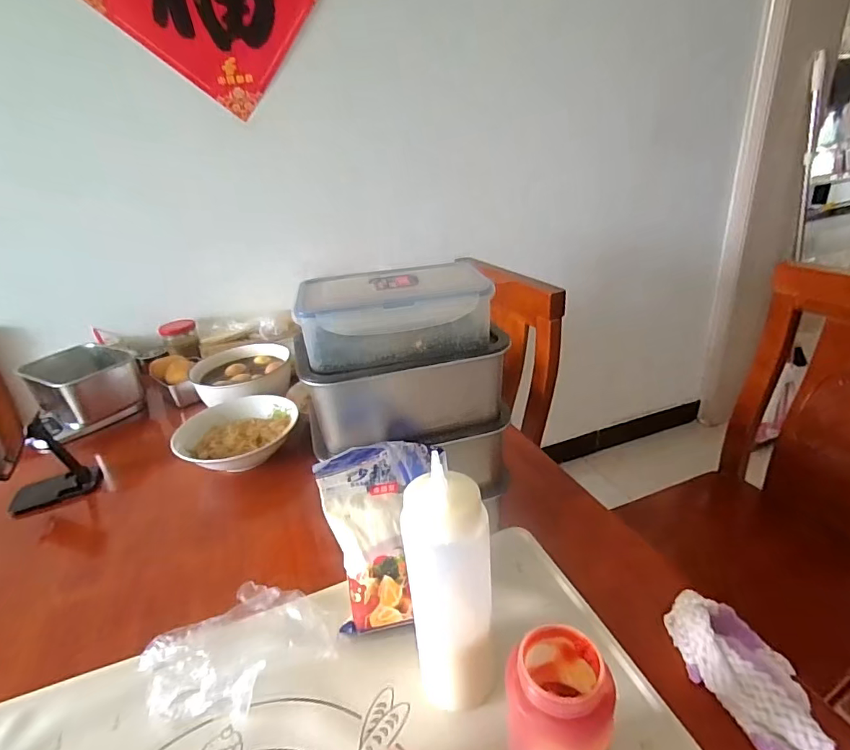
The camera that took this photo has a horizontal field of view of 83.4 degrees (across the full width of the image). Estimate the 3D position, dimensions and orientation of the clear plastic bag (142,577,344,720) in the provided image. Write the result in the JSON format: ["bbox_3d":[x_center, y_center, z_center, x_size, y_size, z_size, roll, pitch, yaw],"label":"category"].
[{"bbox_3d":[-0.179,0.267,0.462,0.159,0.043,0.125,-22,30,-29],"label":"clear plastic bag"}]

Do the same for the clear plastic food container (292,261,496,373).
[{"bbox_3d":[-0.030,-0.062,0.494,0.192,0.073,0.110,-8,26,-3],"label":"clear plastic food container"}]

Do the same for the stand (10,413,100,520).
[{"bbox_3d":[-0.595,0.149,0.751,0.124,0.150,0.066,-18,29,-23],"label":"stand"}]

